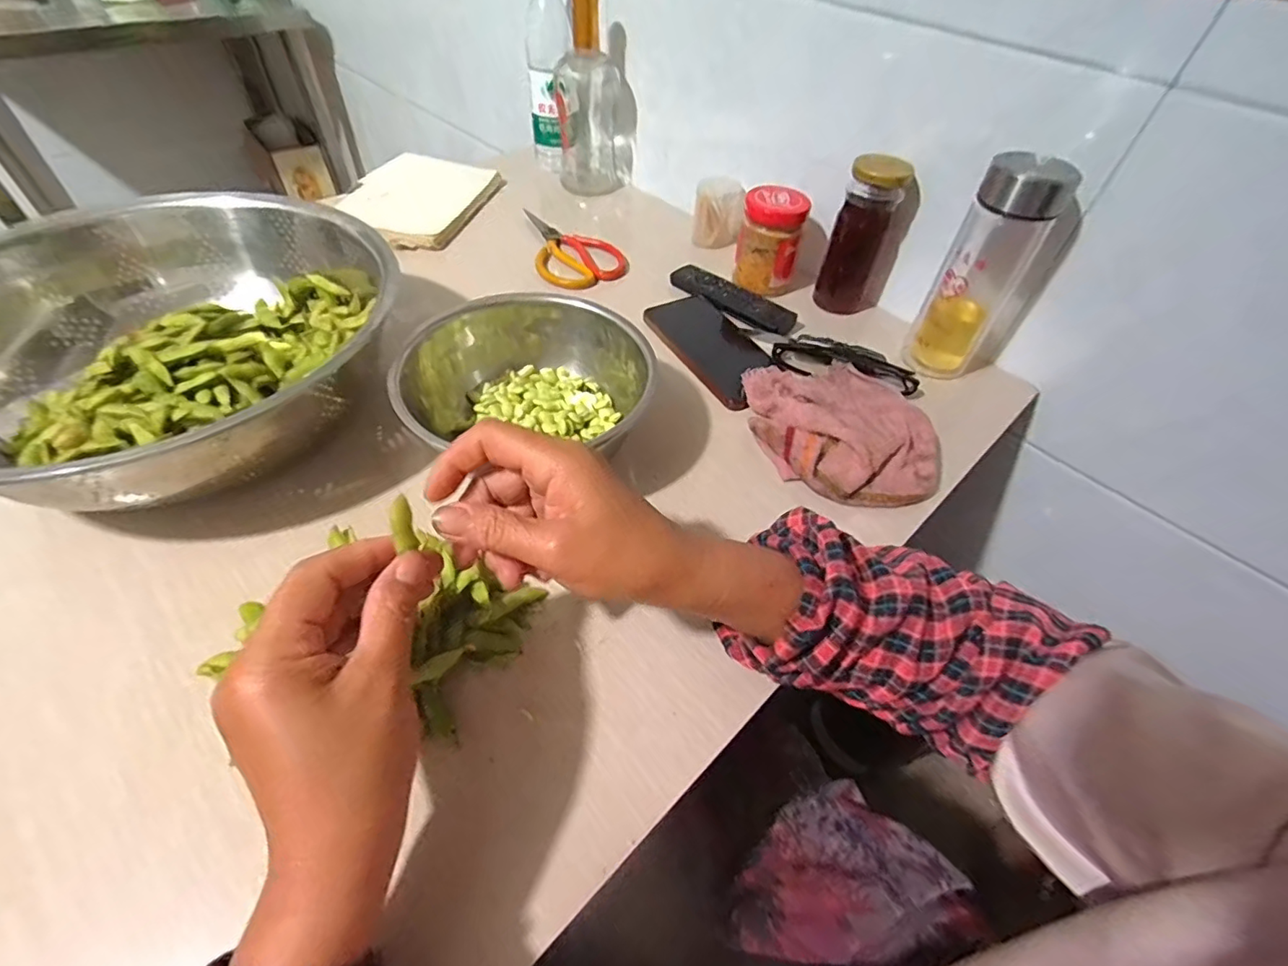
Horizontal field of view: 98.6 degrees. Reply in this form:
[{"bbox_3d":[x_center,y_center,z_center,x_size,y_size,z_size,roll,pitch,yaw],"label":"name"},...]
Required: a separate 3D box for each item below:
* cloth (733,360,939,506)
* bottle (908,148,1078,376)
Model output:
[{"bbox_3d":[0.167,-0.053,0.471,0.138,0.037,0.156,-3,50,-8],"label":"cloth"},{"bbox_3d":[0.312,-0.192,0.510,0.066,0.196,0.078,35,55,22],"label":"bottle"}]

